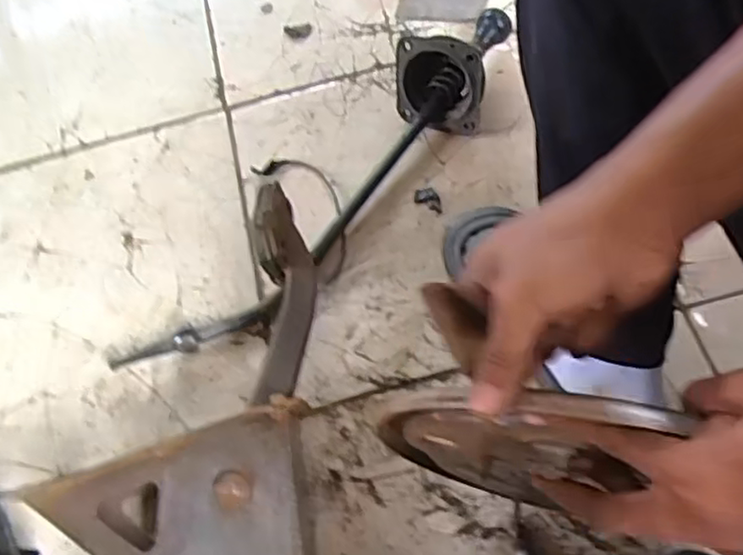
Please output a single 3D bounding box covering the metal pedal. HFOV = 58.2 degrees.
[{"bbox_3d":[-0.081,0.015,0.638,0.050,0.068,0.196,-1,86,3],"label":"metal pedal"}]

